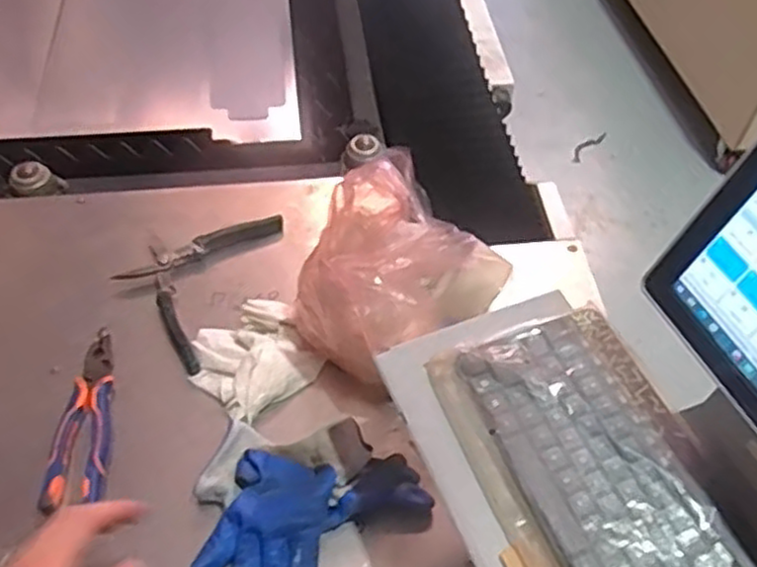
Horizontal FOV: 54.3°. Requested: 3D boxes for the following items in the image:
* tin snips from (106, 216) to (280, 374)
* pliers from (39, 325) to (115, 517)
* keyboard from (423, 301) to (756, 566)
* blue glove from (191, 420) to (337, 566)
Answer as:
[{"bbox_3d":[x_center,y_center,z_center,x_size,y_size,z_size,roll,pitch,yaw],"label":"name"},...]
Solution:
[{"bbox_3d":[-0.217,-0.011,0.862,0.142,0.034,0.221,21,54,13],"label":"tin snips"},{"bbox_3d":[-0.287,0.133,0.745,0.058,0.025,0.194,4,52,0],"label":"pliers"},{"bbox_3d":[0.173,0.152,0.549,0.153,0.029,0.287,-18,55,-16],"label":"keyboard"},{"bbox_3d":[-0.102,0.213,0.673,0.134,0.045,0.174,10,52,5],"label":"blue glove"}]

